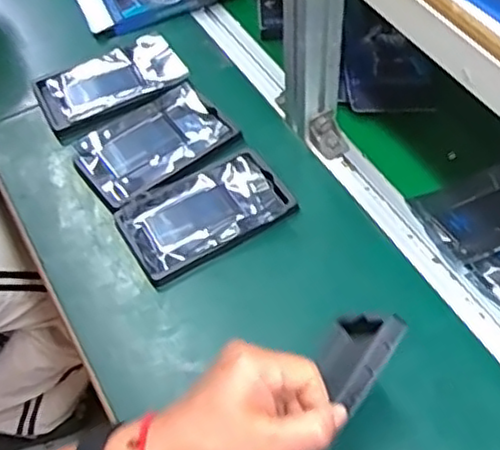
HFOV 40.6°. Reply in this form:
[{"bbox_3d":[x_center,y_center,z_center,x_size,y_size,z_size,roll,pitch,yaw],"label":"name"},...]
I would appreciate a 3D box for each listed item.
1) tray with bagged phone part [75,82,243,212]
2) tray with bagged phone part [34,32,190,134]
[{"bbox_3d":[-0.101,-0.086,0.715,0.157,0.017,0.103,-31,59,-16],"label":"tray with bagged phone part"},{"bbox_3d":[-0.159,-0.163,0.770,0.163,0.014,0.103,-23,57,-12],"label":"tray with bagged phone part"}]

